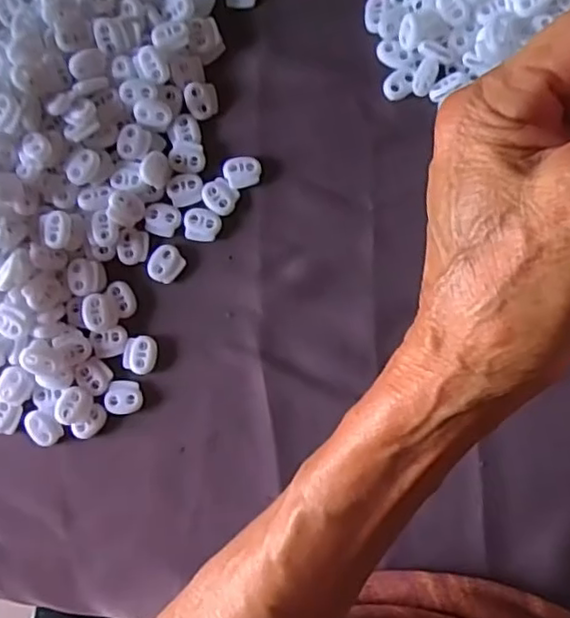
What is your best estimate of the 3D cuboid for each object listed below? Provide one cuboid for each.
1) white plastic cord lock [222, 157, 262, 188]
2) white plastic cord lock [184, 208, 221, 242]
[{"bbox_3d":[-0.025,-0.081,0.374,0.022,0.004,0.018,-8,86,3],"label":"white plastic cord lock"},{"bbox_3d":[-0.049,-0.050,0.374,0.021,0.004,0.019,4,86,4],"label":"white plastic cord lock"}]

